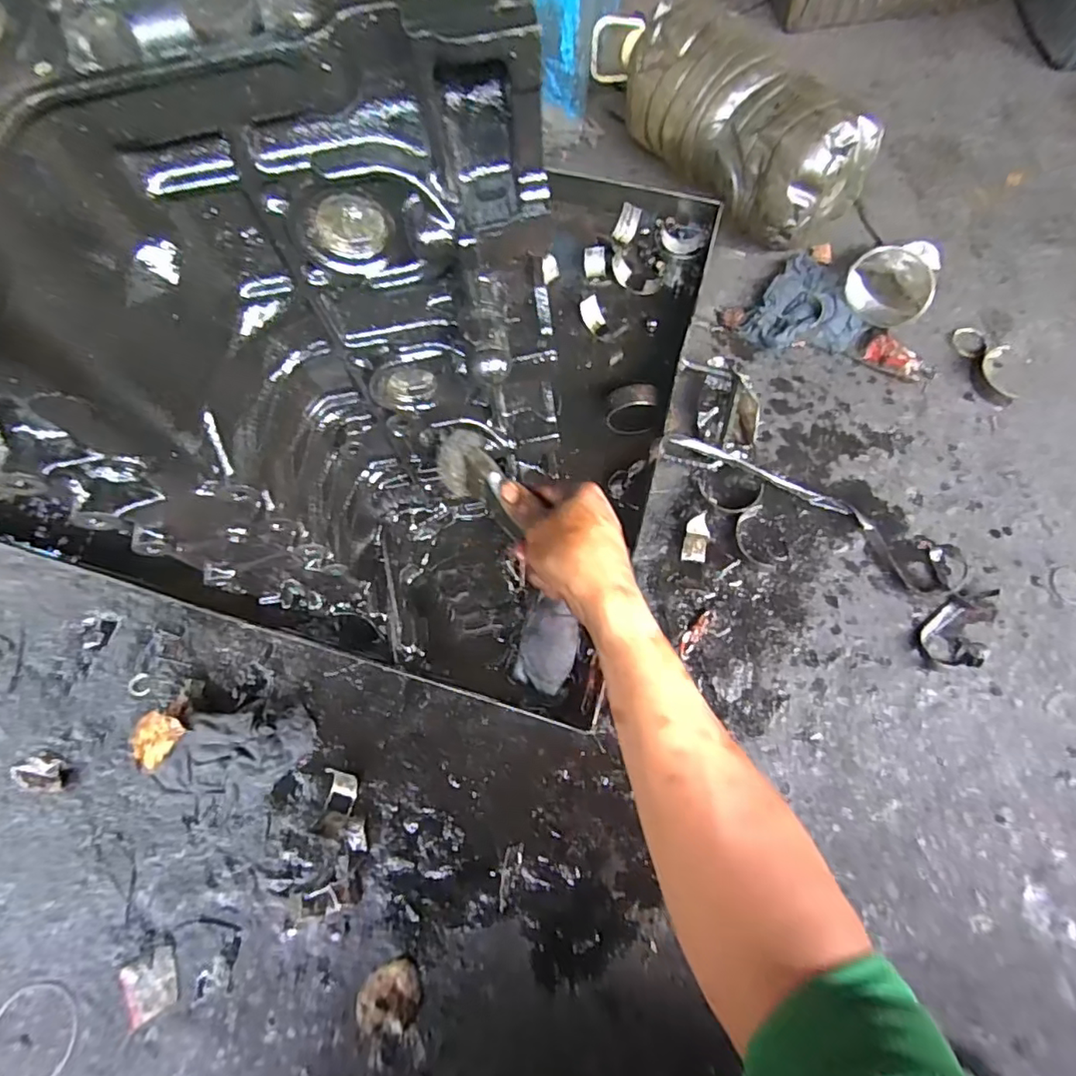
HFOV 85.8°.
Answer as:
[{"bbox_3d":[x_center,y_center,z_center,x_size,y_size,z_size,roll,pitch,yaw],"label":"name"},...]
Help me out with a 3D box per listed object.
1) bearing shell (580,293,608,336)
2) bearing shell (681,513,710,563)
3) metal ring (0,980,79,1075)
[{"bbox_3d":[0.070,-0.280,0.731,0.027,0.020,0.047,-19,70,-5],"label":"bearing shell"},{"bbox_3d":[0.171,0.001,0.627,0.026,0.025,0.046,7,70,4],"label":"bearing shell"},{"bbox_3d":[-0.441,0.436,0.505,0.080,0.005,0.082,-1,69,2],"label":"metal ring"}]

